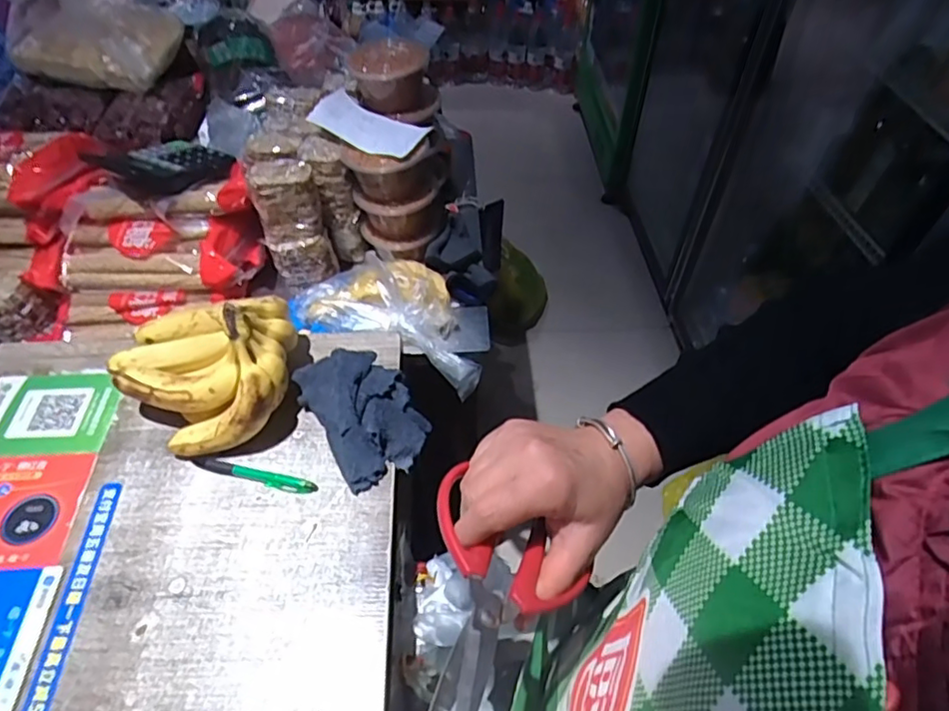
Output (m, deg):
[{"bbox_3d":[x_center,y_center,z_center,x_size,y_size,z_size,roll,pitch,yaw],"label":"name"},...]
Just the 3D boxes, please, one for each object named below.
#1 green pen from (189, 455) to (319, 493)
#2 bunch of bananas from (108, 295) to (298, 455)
[{"bbox_3d":[-0.224,0.120,0.594,0.132,0.010,0.016,10,52,8],"label":"green pen"},{"bbox_3d":[-0.284,0.016,0.611,0.181,0.114,0.150,2,52,2],"label":"bunch of bananas"}]

